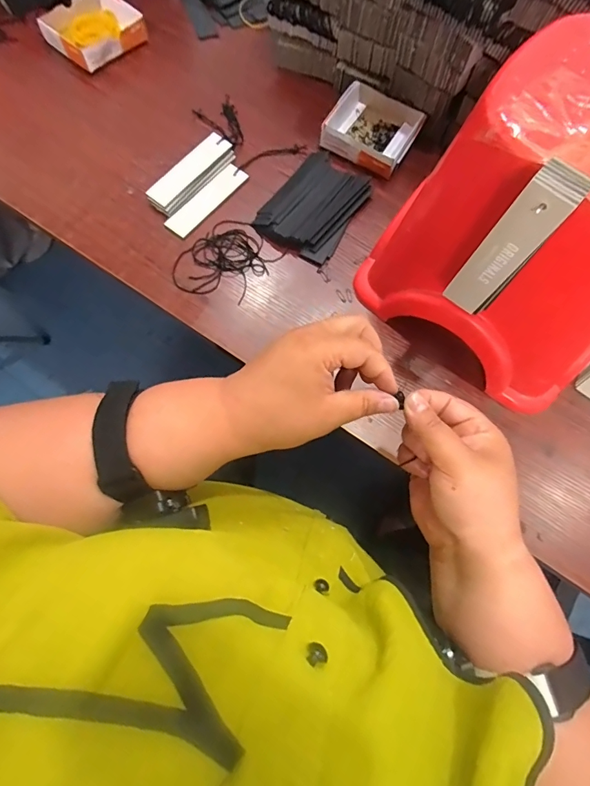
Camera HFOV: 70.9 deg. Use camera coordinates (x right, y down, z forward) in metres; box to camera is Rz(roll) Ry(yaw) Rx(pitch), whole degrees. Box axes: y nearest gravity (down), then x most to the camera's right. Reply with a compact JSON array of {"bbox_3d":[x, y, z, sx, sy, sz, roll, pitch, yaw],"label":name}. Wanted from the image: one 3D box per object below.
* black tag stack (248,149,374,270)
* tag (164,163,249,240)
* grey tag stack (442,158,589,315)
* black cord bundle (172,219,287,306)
[{"bbox_3d":[0.025,-0.239,0.523,0.107,0.023,0.144,31,74,9],"label":"black tag stack"},{"bbox_3d":[-0.110,-0.245,0.528,0.031,0.011,0.128,35,75,10],"label":"tag"},{"bbox_3d":[0.162,-0.109,0.314,0.041,0.123,0.034,-40,78,-14],"label":"grey tag stack"},{"bbox_3d":[-0.083,-0.157,0.501,0.092,0.007,0.117,37,75,11],"label":"black cord bundle"}]

